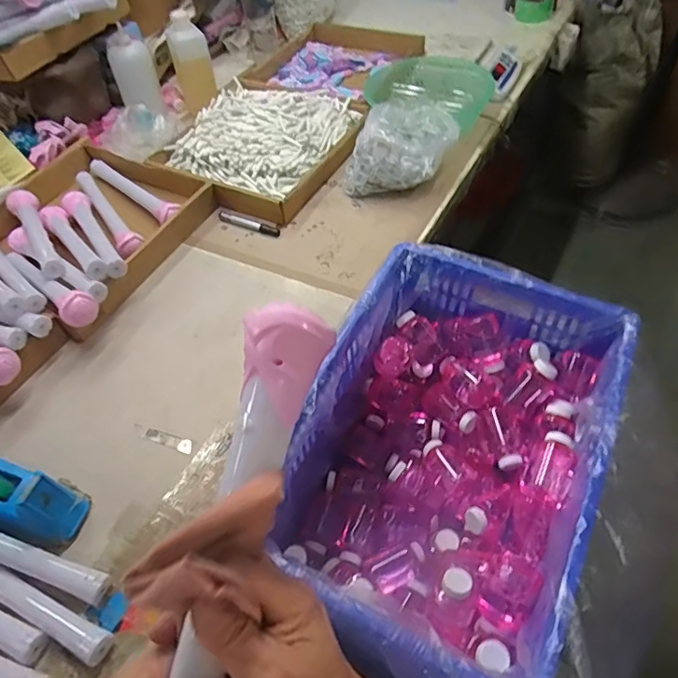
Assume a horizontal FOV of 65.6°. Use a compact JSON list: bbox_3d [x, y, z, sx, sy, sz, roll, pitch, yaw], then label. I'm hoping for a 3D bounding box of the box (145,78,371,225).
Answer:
[{"bbox_3d":[-0.166,-0.423,1.134,0.366,0.069,0.384,18,55,19],"label":"box"}]

